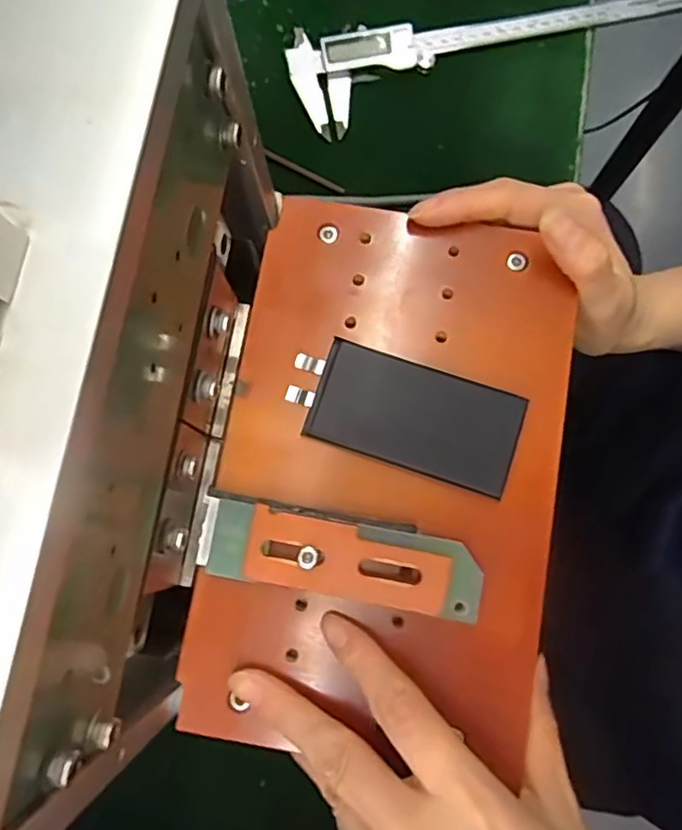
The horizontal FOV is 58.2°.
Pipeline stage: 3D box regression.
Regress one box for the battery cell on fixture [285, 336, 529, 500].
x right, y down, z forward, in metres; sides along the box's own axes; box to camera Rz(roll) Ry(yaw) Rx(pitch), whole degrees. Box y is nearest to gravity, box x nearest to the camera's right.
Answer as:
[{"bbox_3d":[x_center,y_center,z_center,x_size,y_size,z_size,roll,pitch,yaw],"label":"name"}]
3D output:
[{"bbox_3d":[0.026,-0.001,0.258,0.095,0.006,0.044,18,81,4],"label":"battery cell on fixture"}]

